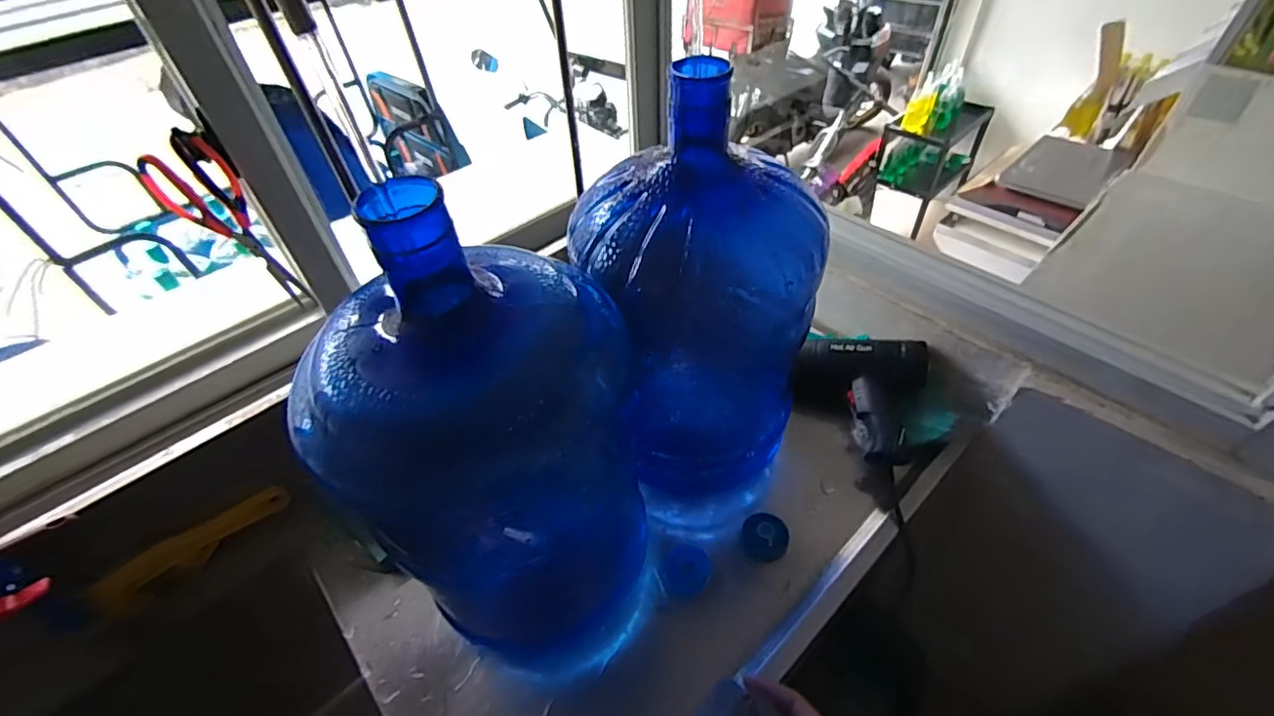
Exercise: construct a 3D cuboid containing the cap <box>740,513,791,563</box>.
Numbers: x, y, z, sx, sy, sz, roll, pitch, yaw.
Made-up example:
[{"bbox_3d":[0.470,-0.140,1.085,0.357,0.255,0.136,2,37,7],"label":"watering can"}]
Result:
[{"bbox_3d":[0.160,0.227,0.688,0.056,0.041,0.052,-2,47,2],"label":"cap"}]

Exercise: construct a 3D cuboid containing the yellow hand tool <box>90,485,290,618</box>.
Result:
[{"bbox_3d":[-0.554,0.233,0.693,0.020,0.061,0.205,28,55,27],"label":"yellow hand tool"}]

